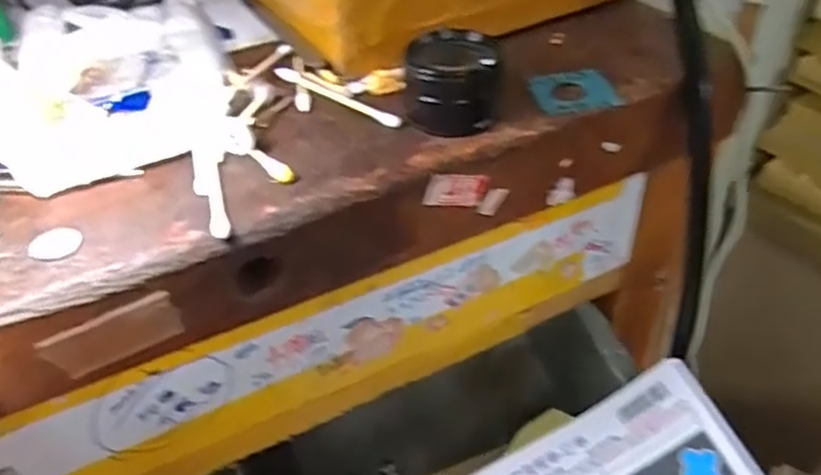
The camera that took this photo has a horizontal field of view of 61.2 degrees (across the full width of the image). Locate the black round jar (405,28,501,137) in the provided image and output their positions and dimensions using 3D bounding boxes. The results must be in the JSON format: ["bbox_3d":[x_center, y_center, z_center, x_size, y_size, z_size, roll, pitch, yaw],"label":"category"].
[{"bbox_3d":[0.017,-0.064,0.286,0.037,0.033,0.029,-1,41,2],"label":"black round jar"}]

